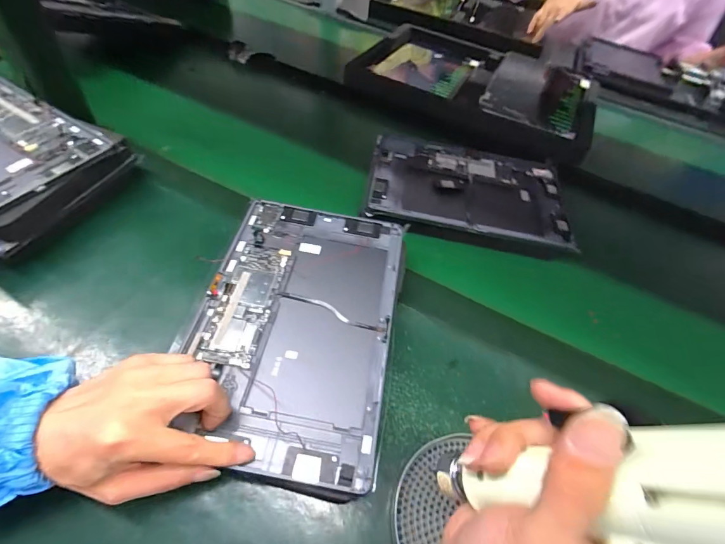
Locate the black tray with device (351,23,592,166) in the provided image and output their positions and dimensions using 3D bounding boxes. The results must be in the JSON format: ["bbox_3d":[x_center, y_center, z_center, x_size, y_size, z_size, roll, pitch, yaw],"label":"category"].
[{"bbox_3d":[0.205,-0.367,0.693,0.397,0.056,0.277,25,52,9],"label":"black tray with device"}]

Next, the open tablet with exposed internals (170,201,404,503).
[{"bbox_3d":[-0.057,0.039,0.321,0.169,0.020,0.254,9,53,4],"label":"open tablet with exposed internals"}]

